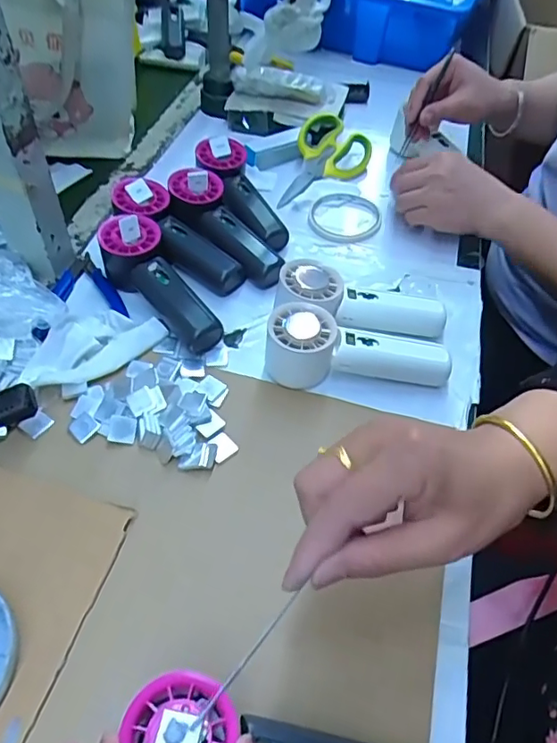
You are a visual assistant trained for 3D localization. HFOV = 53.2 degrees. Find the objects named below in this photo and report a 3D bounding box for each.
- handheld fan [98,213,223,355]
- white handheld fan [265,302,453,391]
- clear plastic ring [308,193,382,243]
[{"bbox_3d":[-0.112,-0.083,0.509,0.054,0.055,0.154,-26,57,-24],"label":"handheld fan"},{"bbox_3d":[0.067,-0.015,0.472,0.152,0.055,0.052,8,50,1],"label":"white handheld fan"},{"bbox_3d":[0.077,-0.179,0.641,0.083,0.005,0.091,3,50,-3],"label":"clear plastic ring"}]

